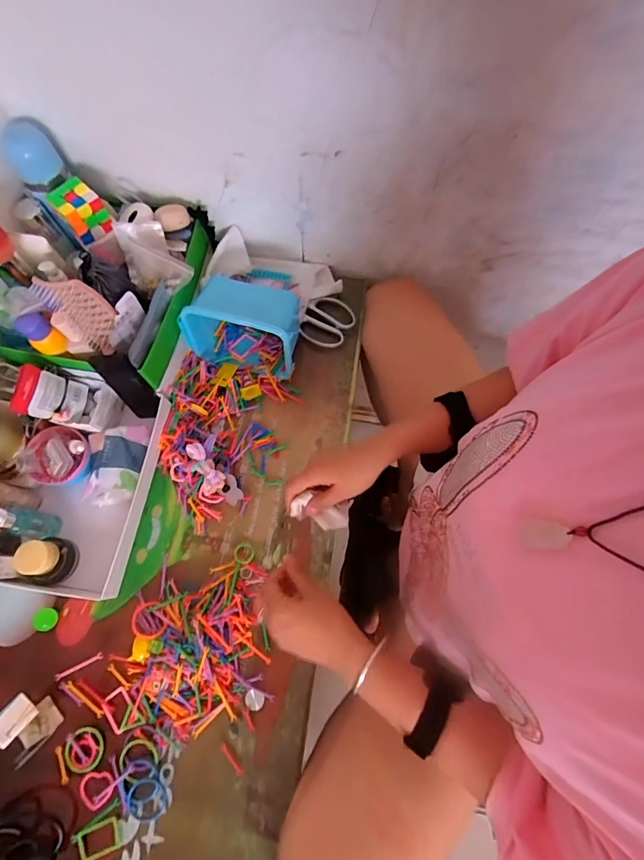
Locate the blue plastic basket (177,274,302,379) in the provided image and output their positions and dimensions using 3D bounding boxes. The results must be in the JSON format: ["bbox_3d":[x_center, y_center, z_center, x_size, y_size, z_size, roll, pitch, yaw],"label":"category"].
[{"bbox_3d":[-0.126,-0.180,0.663,0.179,0.115,0.116,13,71,3],"label":"blue plastic basket"}]

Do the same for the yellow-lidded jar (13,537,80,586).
[{"bbox_3d":[-0.387,0.184,0.575,0.053,0.057,0.061,15,71,4],"label":"yellow-lidded jar"}]

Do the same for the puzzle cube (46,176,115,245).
[{"bbox_3d":[-0.356,-0.325,0.605,0.062,0.055,0.065,-40,76,-13],"label":"puzzle cube"}]

